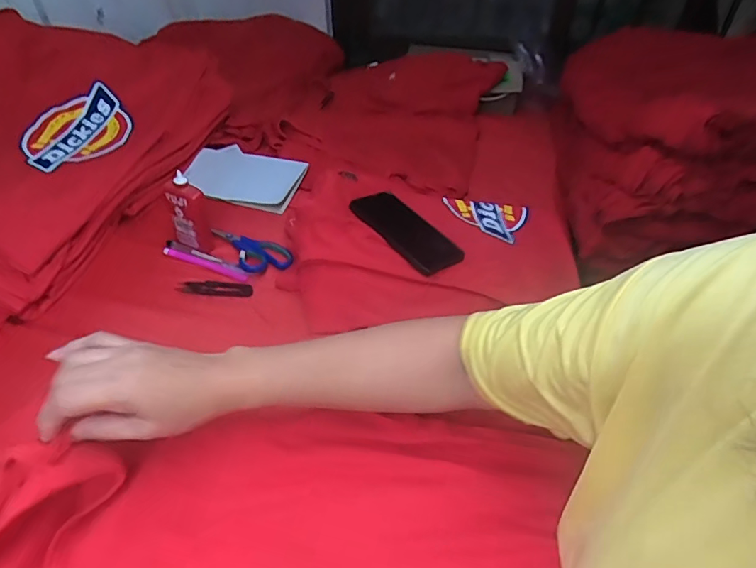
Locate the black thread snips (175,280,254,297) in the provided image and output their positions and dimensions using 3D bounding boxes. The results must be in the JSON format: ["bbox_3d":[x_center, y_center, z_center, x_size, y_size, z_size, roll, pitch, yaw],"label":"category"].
[{"bbox_3d":[-0.214,0.006,0.643,0.097,0.007,0.024,5,42,6],"label":"black thread snips"}]

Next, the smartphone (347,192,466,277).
[{"bbox_3d":[0.035,-0.074,0.671,0.084,0.010,0.168,-23,55,-34],"label":"smartphone"}]

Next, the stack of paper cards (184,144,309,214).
[{"bbox_3d":[-0.228,-0.183,0.824,0.214,0.024,0.130,18,45,19],"label":"stack of paper cards"}]

